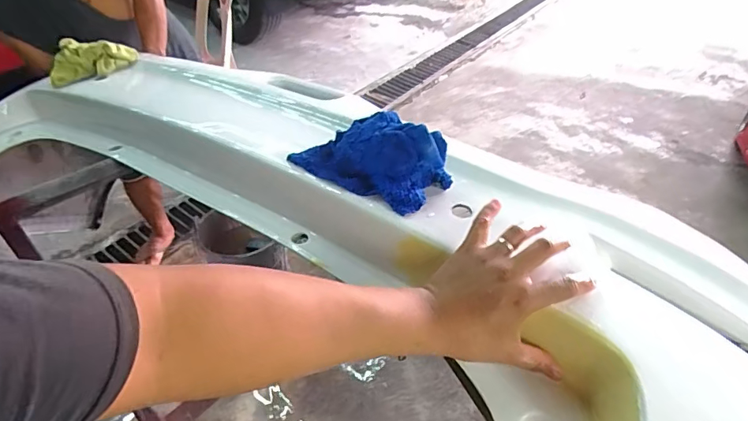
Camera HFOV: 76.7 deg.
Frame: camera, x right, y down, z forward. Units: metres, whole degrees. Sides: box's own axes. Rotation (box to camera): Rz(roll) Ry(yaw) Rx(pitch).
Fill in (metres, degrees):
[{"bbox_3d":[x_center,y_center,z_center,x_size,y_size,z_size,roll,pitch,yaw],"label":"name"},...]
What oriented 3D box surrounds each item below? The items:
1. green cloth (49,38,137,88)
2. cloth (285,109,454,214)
[{"bbox_3d":[-0.569,-0.301,0.946,0.163,0.057,0.078,-2,40,-3],"label":"green cloth"},{"bbox_3d":[-0.006,-0.070,0.555,0.171,0.066,0.088,25,46,26],"label":"cloth"}]

